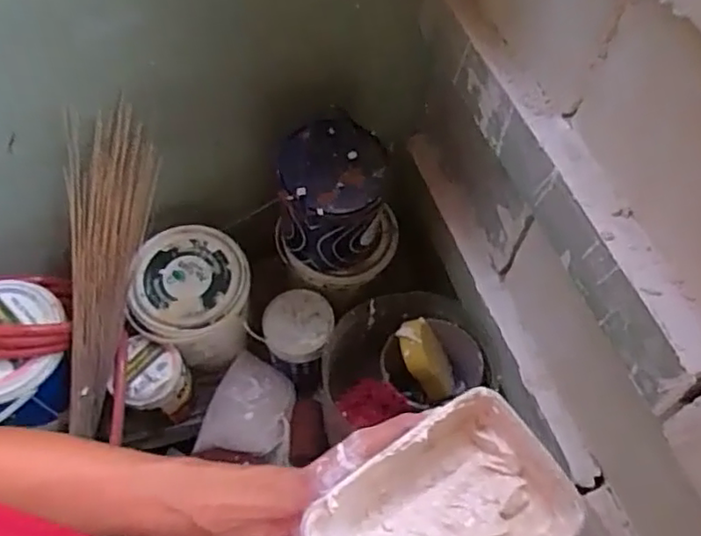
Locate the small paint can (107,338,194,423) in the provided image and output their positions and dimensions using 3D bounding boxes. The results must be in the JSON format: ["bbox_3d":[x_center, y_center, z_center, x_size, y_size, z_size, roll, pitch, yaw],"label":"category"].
[{"bbox_3d":[-0.290,0.173,0.930,0.094,0.096,0.093,1,55,-1],"label":"small paint can"}]

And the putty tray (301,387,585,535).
[{"bbox_3d":[0.061,0.169,0.410,0.169,0.044,0.114,-30,61,-20],"label":"putty tray"}]

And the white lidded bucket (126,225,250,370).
[{"bbox_3d":[-0.240,0.058,0.991,0.161,0.184,0.166,1,55,-1],"label":"white lidded bucket"}]

